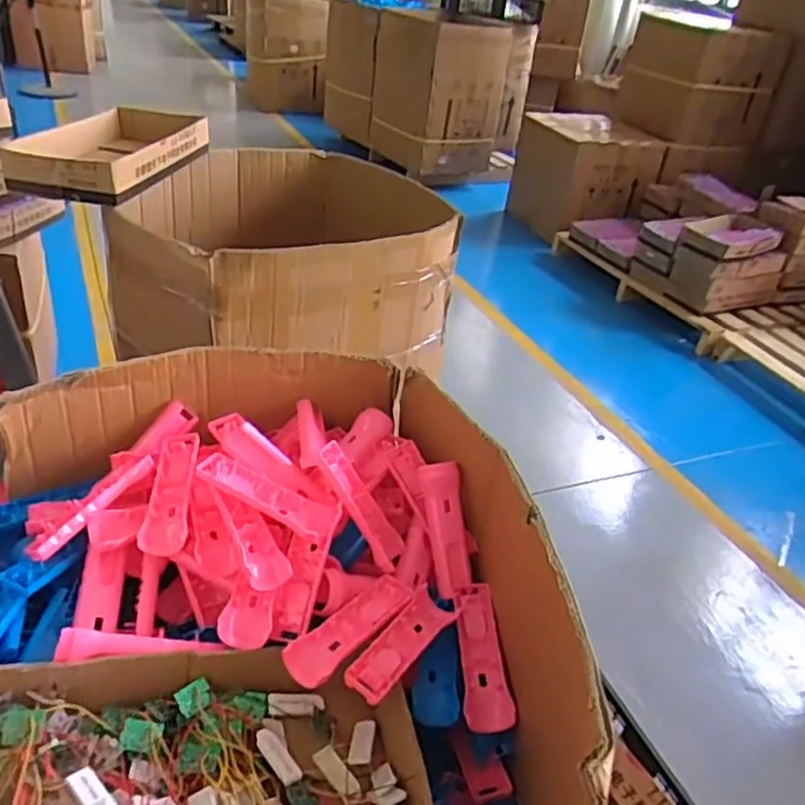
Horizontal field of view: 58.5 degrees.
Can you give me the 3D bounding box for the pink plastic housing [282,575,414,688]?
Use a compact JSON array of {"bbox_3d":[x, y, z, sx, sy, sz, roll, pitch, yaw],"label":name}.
[{"bbox_3d":[-0.051,0.232,0.743,0.048,0.014,0.160,31,39,31],"label":"pink plastic housing"}]

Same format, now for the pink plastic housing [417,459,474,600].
[{"bbox_3d":[0.054,0.147,0.843,0.043,0.152,0.024,-5,-9,-18],"label":"pink plastic housing"}]

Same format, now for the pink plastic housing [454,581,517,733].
[{"bbox_3d":[0.086,0.269,0.774,0.049,0.034,0.163,4,33,-7],"label":"pink plastic housing"}]

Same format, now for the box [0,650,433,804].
[{"bbox_3d":[-0.193,0.325,0.620,0.418,0.088,0.230,-4,35,-17],"label":"box"}]

